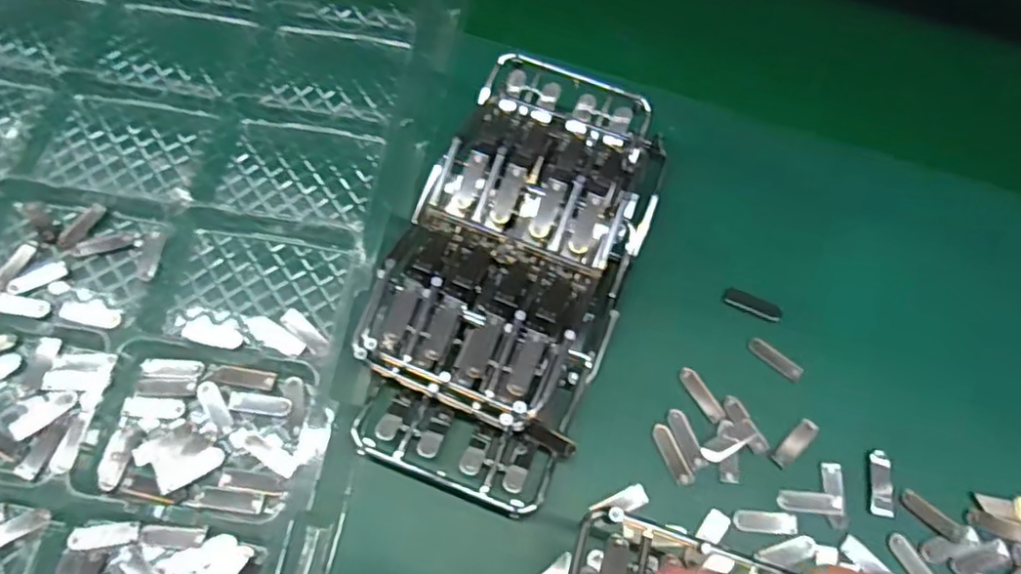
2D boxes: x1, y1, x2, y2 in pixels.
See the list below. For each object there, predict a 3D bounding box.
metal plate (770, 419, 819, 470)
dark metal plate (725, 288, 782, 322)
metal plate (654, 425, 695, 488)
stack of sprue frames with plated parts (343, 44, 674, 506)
[{"bbox_3d":[0.131,0.072,0.300,0.027,0.004,0.008,-39,72,-18],"label":"metal plate"},{"bbox_3d":[0.123,0.009,0.329,0.029,0.005,0.009,22,66,8],"label":"dark metal plate"},{"bbox_3d":[0.074,0.077,0.296,0.008,0.004,0.028,-22,68,-12],"label":"metal plate"},{"bbox_3d":[0.003,-0.013,0.308,0.104,0.043,0.210,20,66,7],"label":"stack of sprue frames with plated parts"}]

